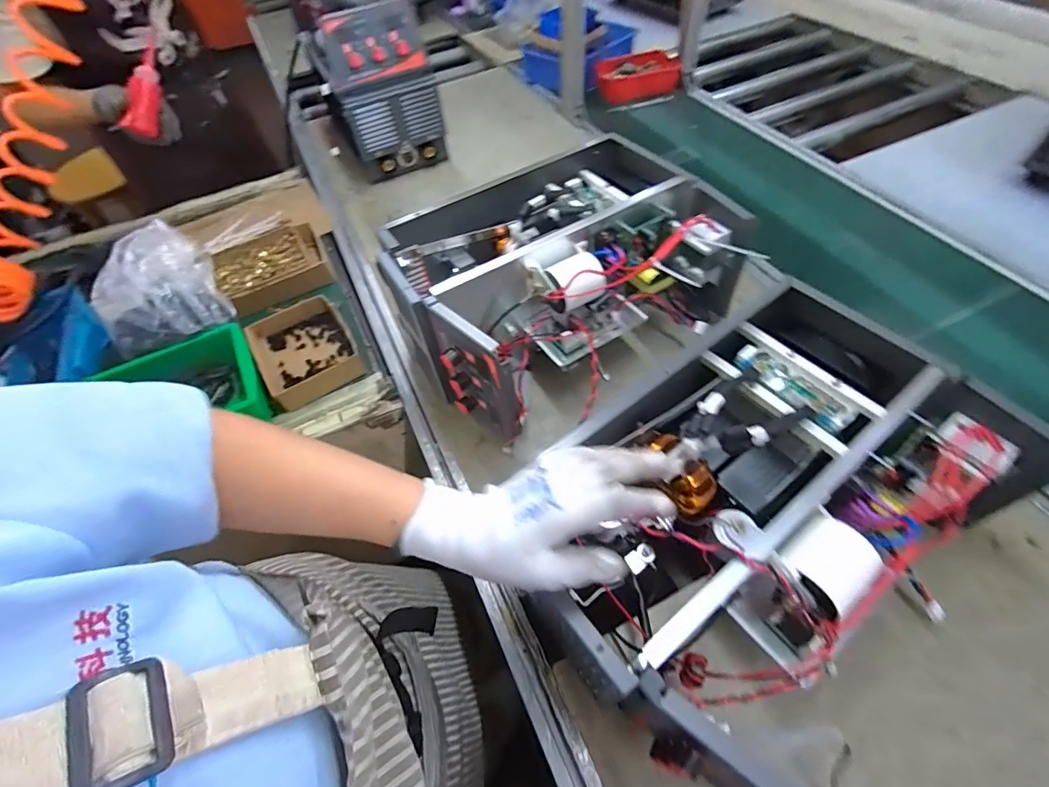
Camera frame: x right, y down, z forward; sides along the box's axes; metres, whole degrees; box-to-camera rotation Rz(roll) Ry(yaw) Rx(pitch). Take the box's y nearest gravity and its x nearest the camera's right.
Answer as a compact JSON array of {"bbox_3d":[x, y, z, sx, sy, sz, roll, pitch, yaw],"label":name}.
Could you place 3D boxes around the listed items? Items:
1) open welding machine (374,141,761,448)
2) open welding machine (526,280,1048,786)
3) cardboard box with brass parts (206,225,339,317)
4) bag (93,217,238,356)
[{"bbox_3d":[0.045,-0.175,0.702,0.440,0.201,0.322,-32,58,-15],"label":"open welding machine"},{"bbox_3d":[0.233,0.124,0.484,0.448,0.204,0.288,-34,59,-19],"label":"open welding machine"},{"bbox_3d":[-0.467,-0.231,0.863,0.202,0.051,0.167,-27,57,-13],"label":"cardboard box with brass parts"},{"bbox_3d":[-0.555,-0.156,0.701,0.174,0.097,0.144,-40,61,-20],"label":"bag"}]

